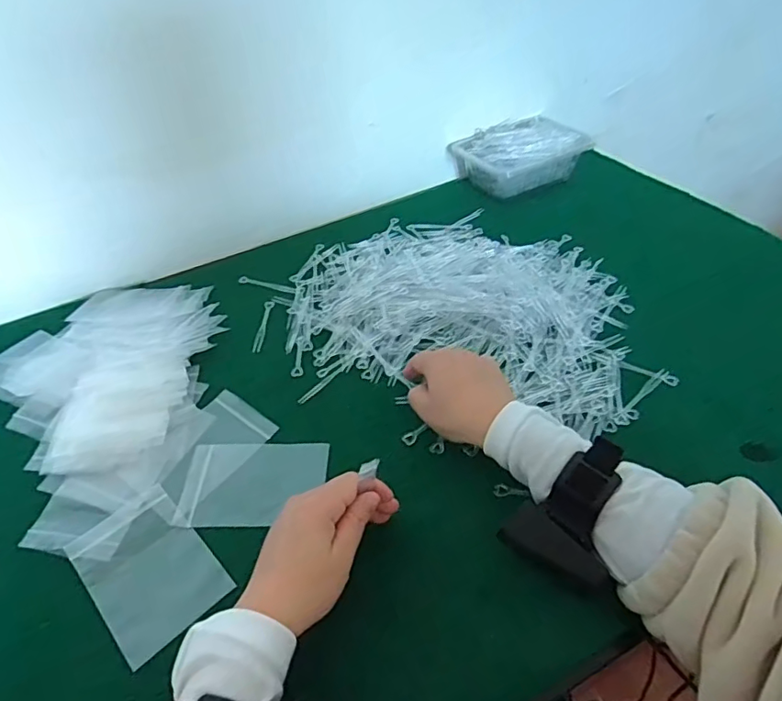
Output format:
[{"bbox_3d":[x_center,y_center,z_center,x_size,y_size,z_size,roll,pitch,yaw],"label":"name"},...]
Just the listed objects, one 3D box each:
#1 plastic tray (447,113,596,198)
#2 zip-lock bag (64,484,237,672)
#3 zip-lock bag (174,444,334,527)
[{"bbox_3d":[0.192,-0.292,0.804,0.169,0.050,0.126,-22,46,-16],"label":"plastic tray"},{"bbox_3d":[-0.188,0.168,0.422,0.080,0.004,0.120,-34,55,-30],"label":"zip-lock bag"},{"bbox_3d":[-0.118,0.115,0.470,0.120,0.006,0.078,-1,47,3],"label":"zip-lock bag"}]

